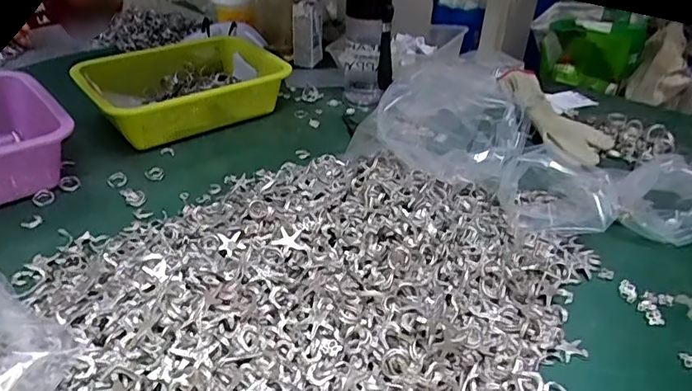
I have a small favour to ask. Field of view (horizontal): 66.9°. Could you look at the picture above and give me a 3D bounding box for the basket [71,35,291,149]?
[{"bbox_3d":[-0.239,-0.155,0.768,0.259,0.085,0.173,-18,39,-30],"label":"basket"}]

